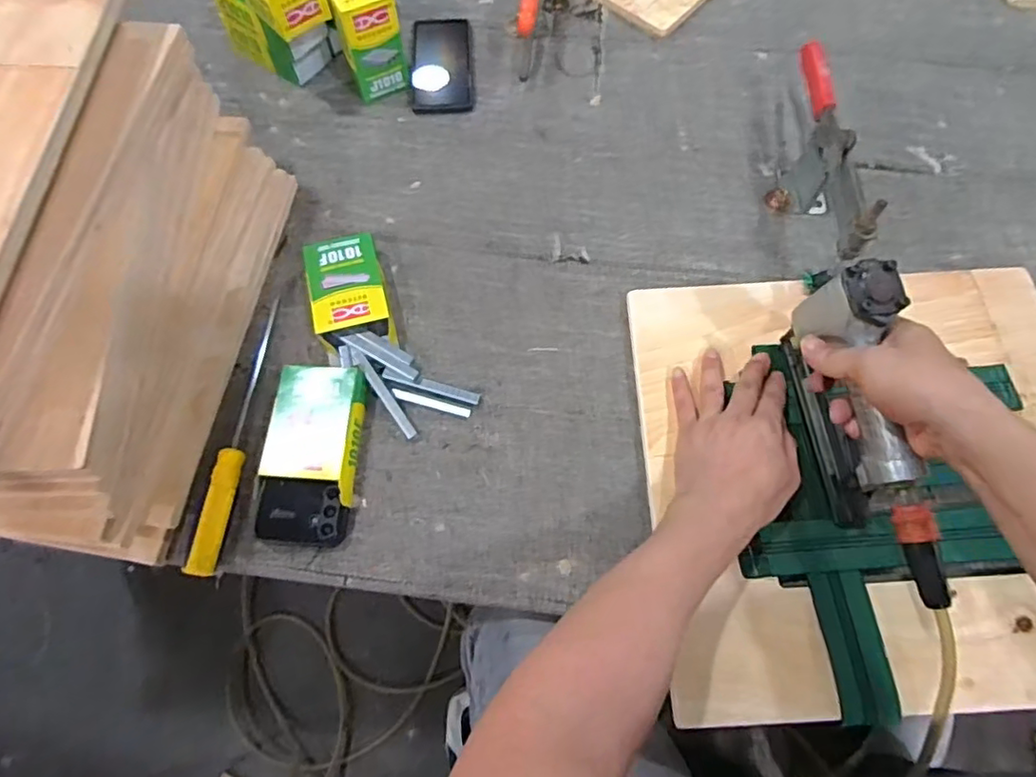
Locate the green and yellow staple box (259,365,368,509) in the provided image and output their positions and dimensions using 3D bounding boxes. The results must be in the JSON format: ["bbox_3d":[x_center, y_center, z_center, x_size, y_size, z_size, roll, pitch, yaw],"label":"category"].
[{"bbox_3d":[-0.191,0.039,0.566,0.079,0.033,0.131,2,68,2],"label":"green and yellow staple box"}]

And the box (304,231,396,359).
[{"bbox_3d":[-0.175,-0.099,0.622,0.079,0.041,0.127,-16,68,-5],"label":"box"}]

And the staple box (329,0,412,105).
[{"bbox_3d":[-0.176,-0.419,0.707,0.069,0.120,0.064,-19,70,-5],"label":"staple box"}]

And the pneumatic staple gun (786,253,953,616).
[{"bbox_3d":[0.287,0.035,0.491,0.043,0.115,0.252,-10,83,-2],"label":"pneumatic staple gun"}]

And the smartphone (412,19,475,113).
[{"bbox_3d":[-0.100,-0.426,0.778,0.078,0.009,0.162,-5,69,0],"label":"smartphone"}]

